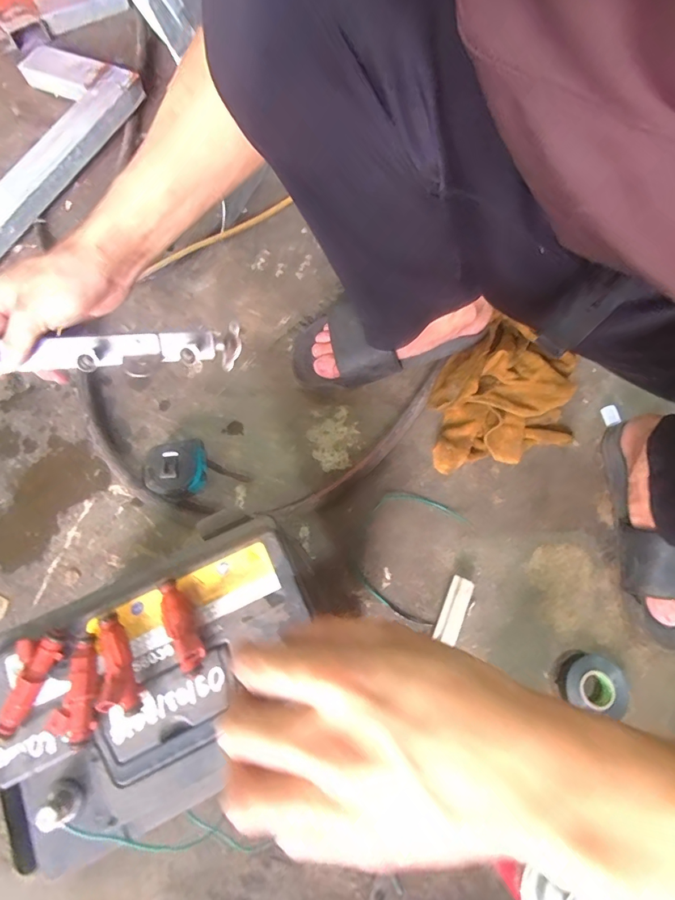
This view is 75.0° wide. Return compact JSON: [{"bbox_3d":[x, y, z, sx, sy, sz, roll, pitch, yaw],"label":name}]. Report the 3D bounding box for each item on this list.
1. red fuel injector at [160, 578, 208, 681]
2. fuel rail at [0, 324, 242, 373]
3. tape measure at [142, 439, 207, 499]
[{"bbox_3d":[-0.112,0.128,0.319,0.025,0.021,0.068,-19,73,-8],"label":"red fuel injector"},{"bbox_3d":[-0.263,-0.088,0.414,0.337,0.035,0.036,-8,72,-17],"label":"fuel rail"},{"bbox_3d":[-0.192,0.025,0.536,0.066,0.051,0.061,-5,72,-2],"label":"tape measure"}]

